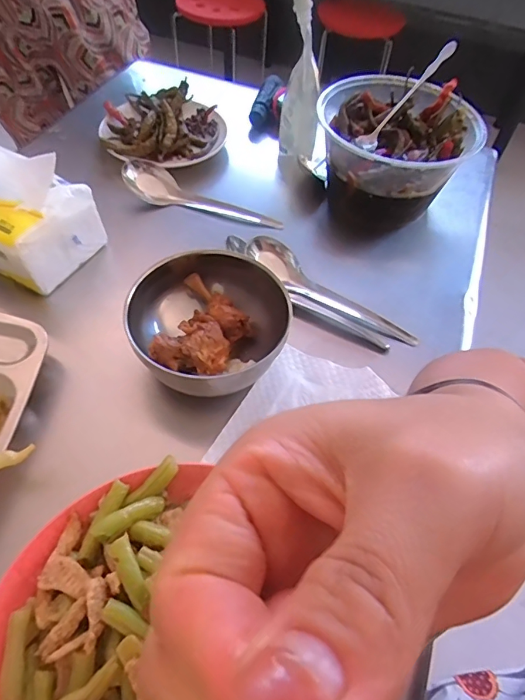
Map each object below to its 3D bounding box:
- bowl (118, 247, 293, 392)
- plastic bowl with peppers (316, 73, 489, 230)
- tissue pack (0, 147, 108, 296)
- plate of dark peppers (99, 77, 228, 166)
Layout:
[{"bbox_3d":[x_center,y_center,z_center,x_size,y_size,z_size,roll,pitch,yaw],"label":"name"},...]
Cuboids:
[{"bbox_3d":[-0.048,-0.028,0.369,0.115,0.052,0.119,2,55,-3],"label":"bowl"},{"bbox_3d":[0.139,-0.212,0.494,0.150,0.091,0.150,2,55,-3],"label":"plastic bowl with peppers"},{"bbox_3d":[-0.233,-0.129,0.408,0.145,0.084,0.098,26,57,14],"label":"tissue pack"},{"bbox_3d":[-0.118,-0.270,0.545,0.144,0.036,0.123,-14,57,-14],"label":"plate of dark peppers"}]

